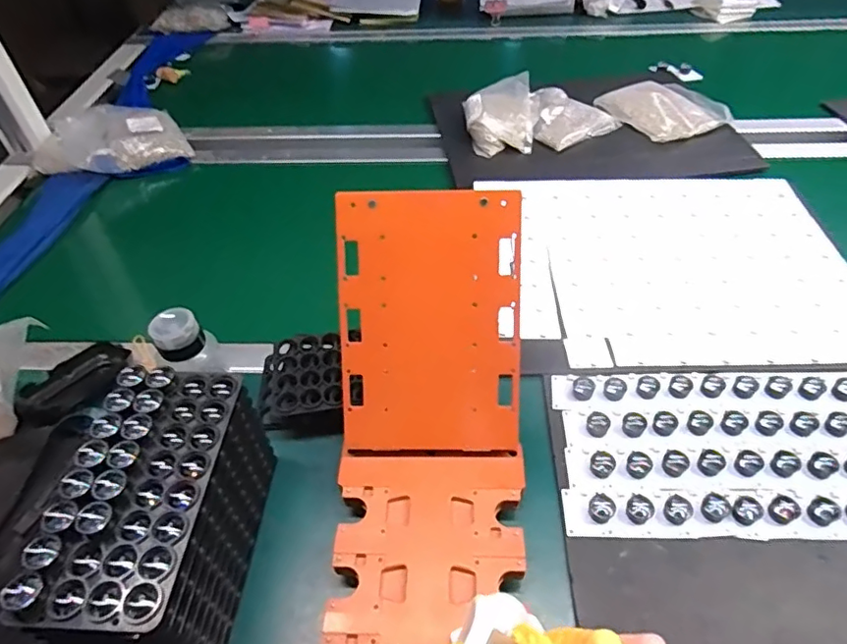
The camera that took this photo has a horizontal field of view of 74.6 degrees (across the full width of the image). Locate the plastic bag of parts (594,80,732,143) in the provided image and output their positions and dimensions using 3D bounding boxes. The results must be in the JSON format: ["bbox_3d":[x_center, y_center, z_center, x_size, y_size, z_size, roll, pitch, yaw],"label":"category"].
[{"bbox_3d":[0.422,-0.373,0.975,0.184,0.028,0.173,-18,50,-13],"label":"plastic bag of parts"}]

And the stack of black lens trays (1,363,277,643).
[{"bbox_3d":[-0.202,0.157,0.444,0.099,0.153,0.198,2,48,4],"label":"stack of black lens trays"}]

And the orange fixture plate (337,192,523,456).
[{"bbox_3d":[0.008,0.006,0.501,0.157,0.236,0.006,-1,9,1],"label":"orange fixture plate"}]

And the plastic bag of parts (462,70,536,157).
[{"bbox_3d":[0.135,-0.352,0.960,0.124,0.066,0.166,-4,48,-1],"label":"plastic bag of parts"}]

